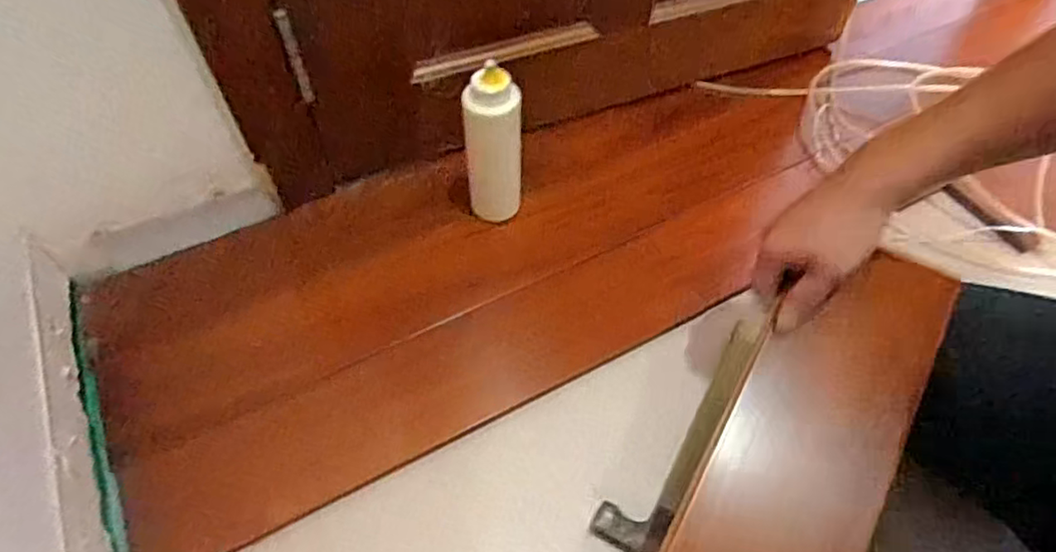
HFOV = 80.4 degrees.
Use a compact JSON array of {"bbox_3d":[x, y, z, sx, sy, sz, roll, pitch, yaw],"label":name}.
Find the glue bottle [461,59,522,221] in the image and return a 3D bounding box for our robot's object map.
[{"bbox_3d":[-0.041,-0.151,0.733,0.068,0.216,0.071,-3,58,-3],"label":"glue bottle"}]

